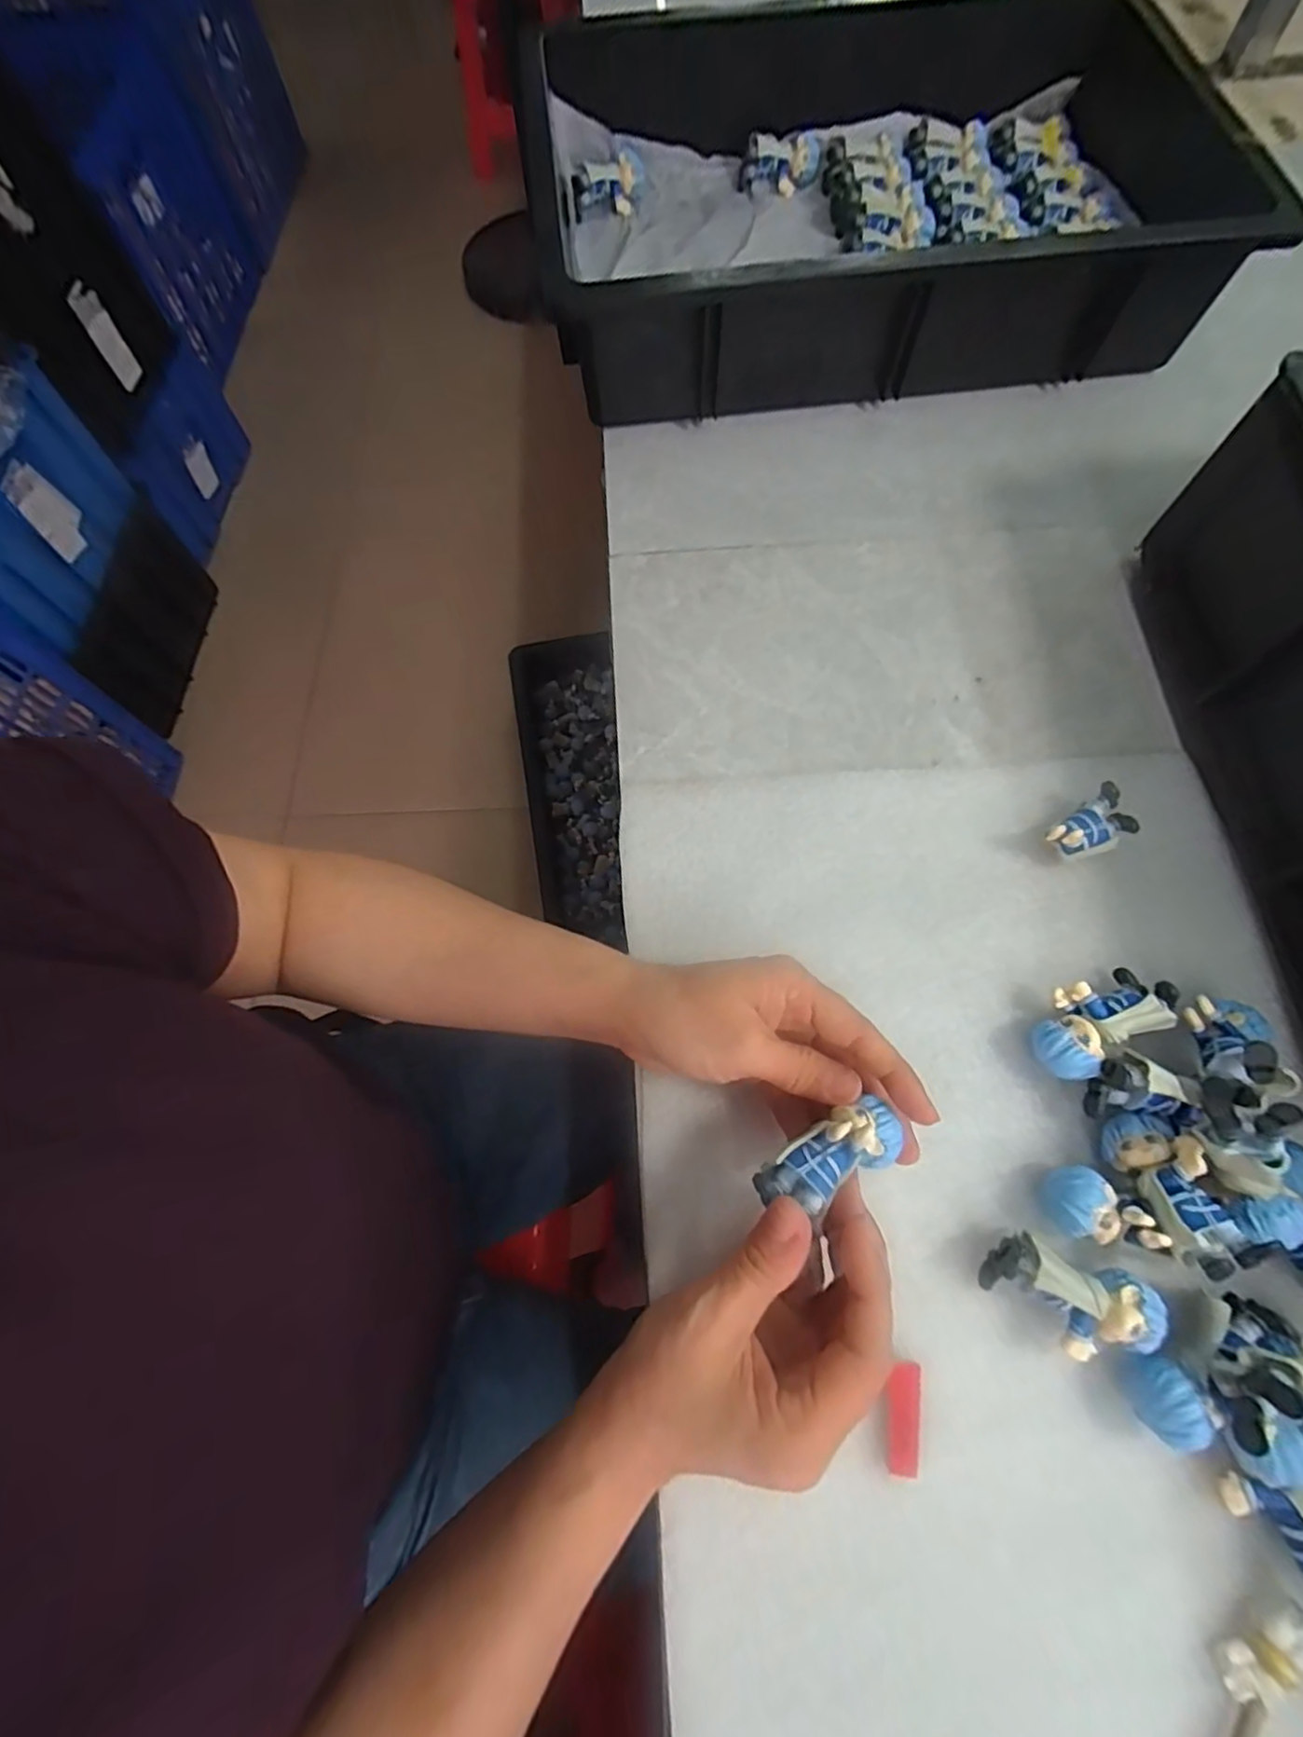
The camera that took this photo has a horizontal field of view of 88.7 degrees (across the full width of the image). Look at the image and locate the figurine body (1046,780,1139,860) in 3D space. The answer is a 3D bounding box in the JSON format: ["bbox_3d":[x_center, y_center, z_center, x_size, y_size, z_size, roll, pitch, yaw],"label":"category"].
[{"bbox_3d":[0.220,-0.017,0.336,0.047,0.026,0.026,-35,73,-12],"label":"figurine body"}]

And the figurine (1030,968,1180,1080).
[{"bbox_3d":[0.202,0.068,0.305,0.065,0.028,0.033,-27,71,-9],"label":"figurine"}]

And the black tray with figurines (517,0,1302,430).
[{"bbox_3d":[0.150,-0.487,0.482,0.429,0.093,0.341,-7,69,-2],"label":"black tray with figurines"}]

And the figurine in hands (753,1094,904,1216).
[{"bbox_3d":[0.068,0.108,0.249,0.060,0.018,0.024,-24,71,-11],"label":"figurine in hands"}]

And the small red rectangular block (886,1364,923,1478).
[{"bbox_3d":[0.100,0.217,0.264,0.012,0.011,0.036,10,70,4],"label":"small red rectangular block"}]

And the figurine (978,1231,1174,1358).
[{"bbox_3d":[0.167,0.173,0.269,0.059,0.029,0.035,19,71,8],"label":"figurine"}]

